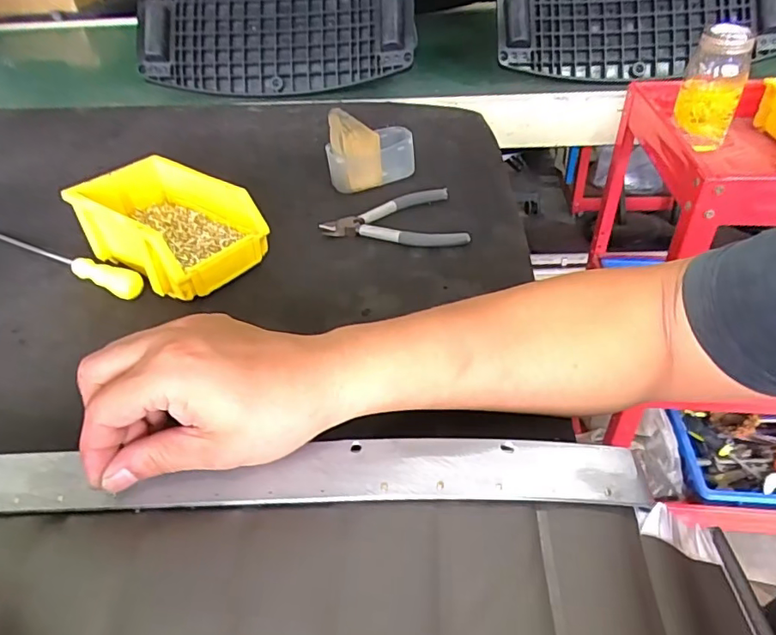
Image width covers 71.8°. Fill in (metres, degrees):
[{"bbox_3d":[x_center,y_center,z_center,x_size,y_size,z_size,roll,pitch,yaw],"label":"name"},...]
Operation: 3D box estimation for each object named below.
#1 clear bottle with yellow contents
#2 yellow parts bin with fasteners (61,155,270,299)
[{"bbox_3d":[0.473,-0.335,0.780,0.077,0.161,0.081,18,44,25],"label":"clear bottle with yellow contents"},{"bbox_3d":[-0.201,-0.084,0.493,0.164,0.065,0.097,23,45,29],"label":"yellow parts bin with fasteners"}]

